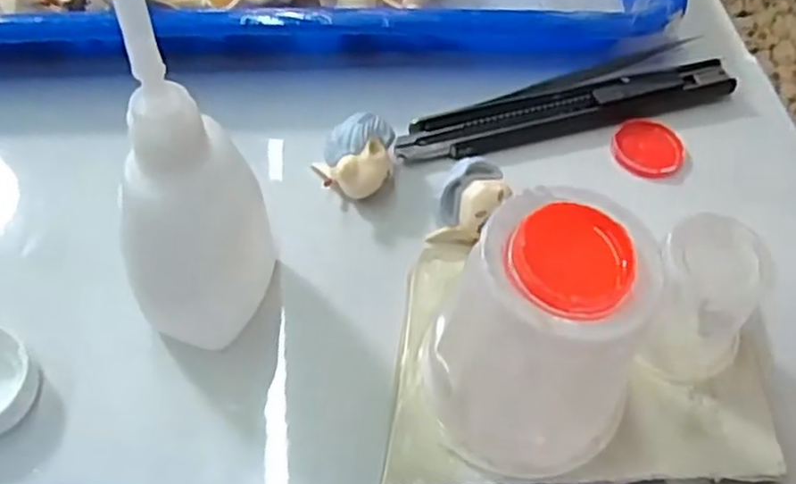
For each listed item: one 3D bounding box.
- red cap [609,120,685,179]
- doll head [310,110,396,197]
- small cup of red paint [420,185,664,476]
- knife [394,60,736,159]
[{"bbox_3d":[0.092,-0.035,0.263,0.026,0.004,0.026,2,56,-3],"label":"red cap"},{"bbox_3d":[-0.015,-0.027,0.238,0.025,0.021,0.021,-2,56,-6],"label":"doll head"},{"bbox_3d":[0.036,0.025,0.172,0.045,0.064,0.045,2,56,-3],"label":"small cup of red paint"},{"bbox_3d":[0.065,-0.050,0.265,0.133,0.007,0.018,-15,58,-14],"label":"knife"}]

